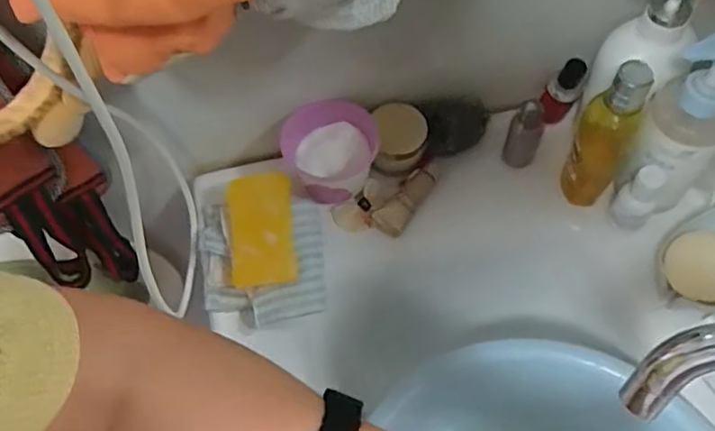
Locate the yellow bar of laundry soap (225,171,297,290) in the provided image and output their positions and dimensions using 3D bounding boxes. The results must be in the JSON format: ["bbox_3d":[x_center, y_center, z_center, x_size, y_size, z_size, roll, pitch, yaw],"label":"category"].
[{"bbox_3d":[-0.088,0.012,0.555,0.055,0.034,0.101,-7,60,-2],"label":"yellow bar of laundry soap"}]

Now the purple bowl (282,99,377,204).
[{"bbox_3d":[-0.021,-0.060,0.588,0.085,0.059,0.092,-1,60,2],"label":"purple bowl"}]

